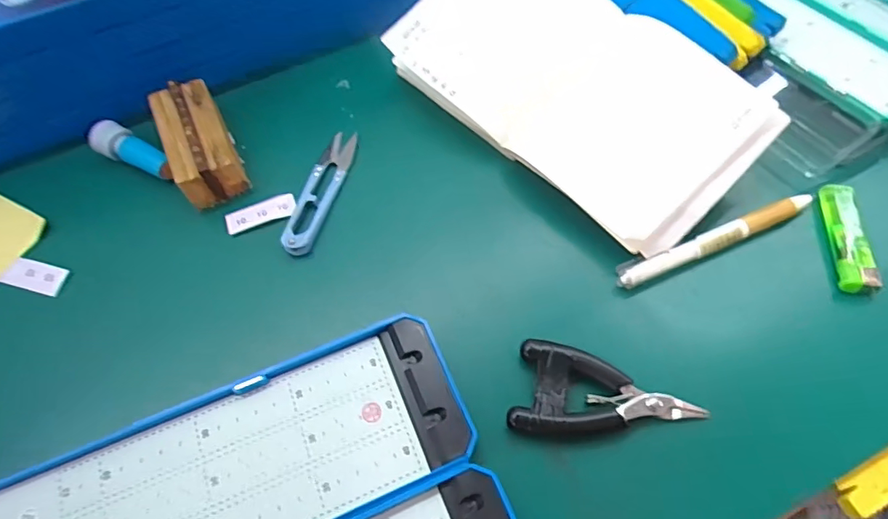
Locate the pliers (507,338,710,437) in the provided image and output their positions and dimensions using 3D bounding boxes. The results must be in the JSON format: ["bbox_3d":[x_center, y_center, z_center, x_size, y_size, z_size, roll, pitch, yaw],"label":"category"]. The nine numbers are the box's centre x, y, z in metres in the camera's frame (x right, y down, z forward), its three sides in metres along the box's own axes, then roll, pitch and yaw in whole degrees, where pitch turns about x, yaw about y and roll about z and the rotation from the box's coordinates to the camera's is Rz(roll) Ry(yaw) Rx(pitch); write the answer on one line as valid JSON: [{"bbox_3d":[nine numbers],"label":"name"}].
[{"bbox_3d":[0.084,0.074,0.272,0.093,0.010,0.048,12,61,8],"label":"pliers"}]

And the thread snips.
[{"bbox_3d":[-0.083,-0.048,0.355,0.022,0.013,0.101,13,61,8],"label":"thread snips"}]

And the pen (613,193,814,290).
[{"bbox_3d":[0.167,-0.012,0.319,0.135,0.009,0.016,-19,62,-10],"label":"pen"}]

